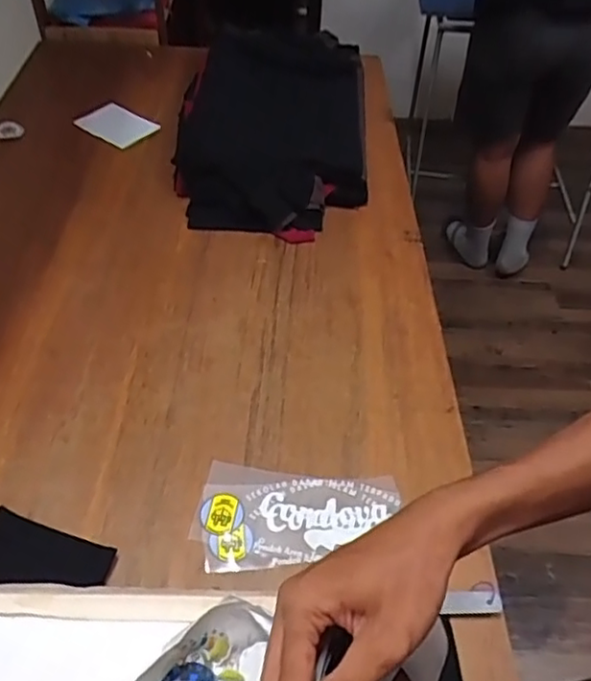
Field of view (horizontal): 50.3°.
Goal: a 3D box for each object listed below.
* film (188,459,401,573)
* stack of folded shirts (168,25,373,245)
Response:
[{"bbox_3d":[0.002,0.218,0.775,0.243,0.007,0.131,4,53,0],"label":"film"},{"bbox_3d":[-0.044,-0.434,1.266,0.373,0.130,0.588,4,48,0],"label":"stack of folded shirts"}]

